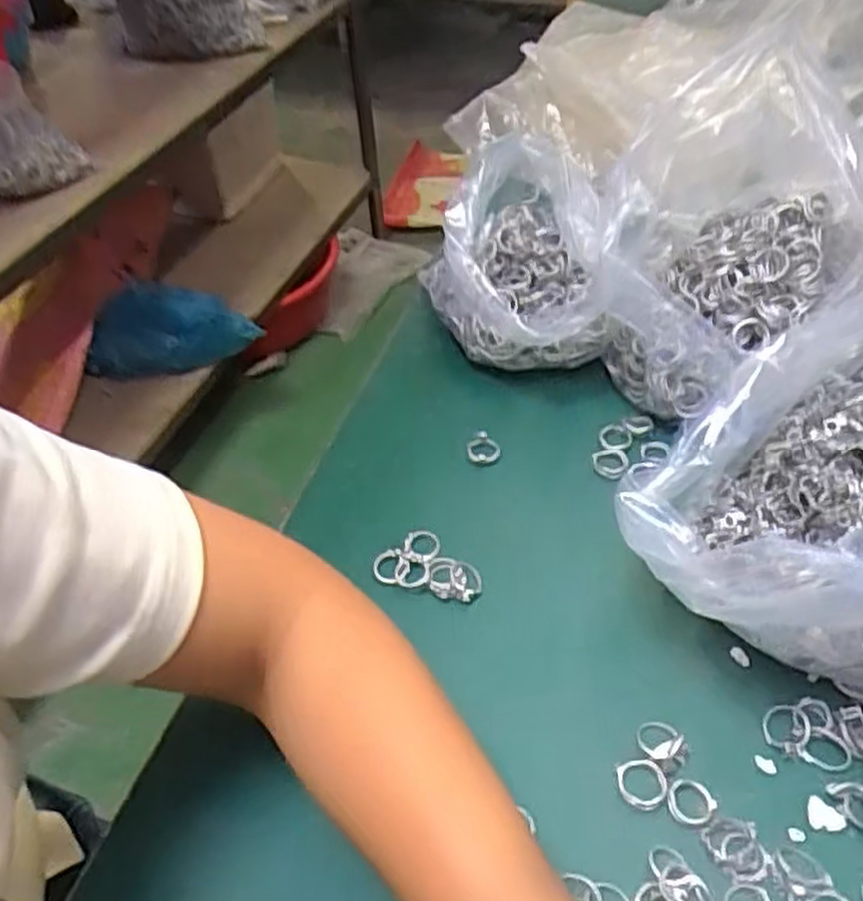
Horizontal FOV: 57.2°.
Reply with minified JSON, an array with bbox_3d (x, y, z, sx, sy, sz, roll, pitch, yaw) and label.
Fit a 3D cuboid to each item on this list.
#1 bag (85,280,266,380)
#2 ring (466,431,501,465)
[{"bbox_3d":[-0.446,-0.196,1.341,0.288,0.122,0.123,4,47,8],"label":"bag"},{"bbox_3d":[0.034,-0.002,0.506,0.021,0.010,0.022,-2,47,2],"label":"ring"}]

